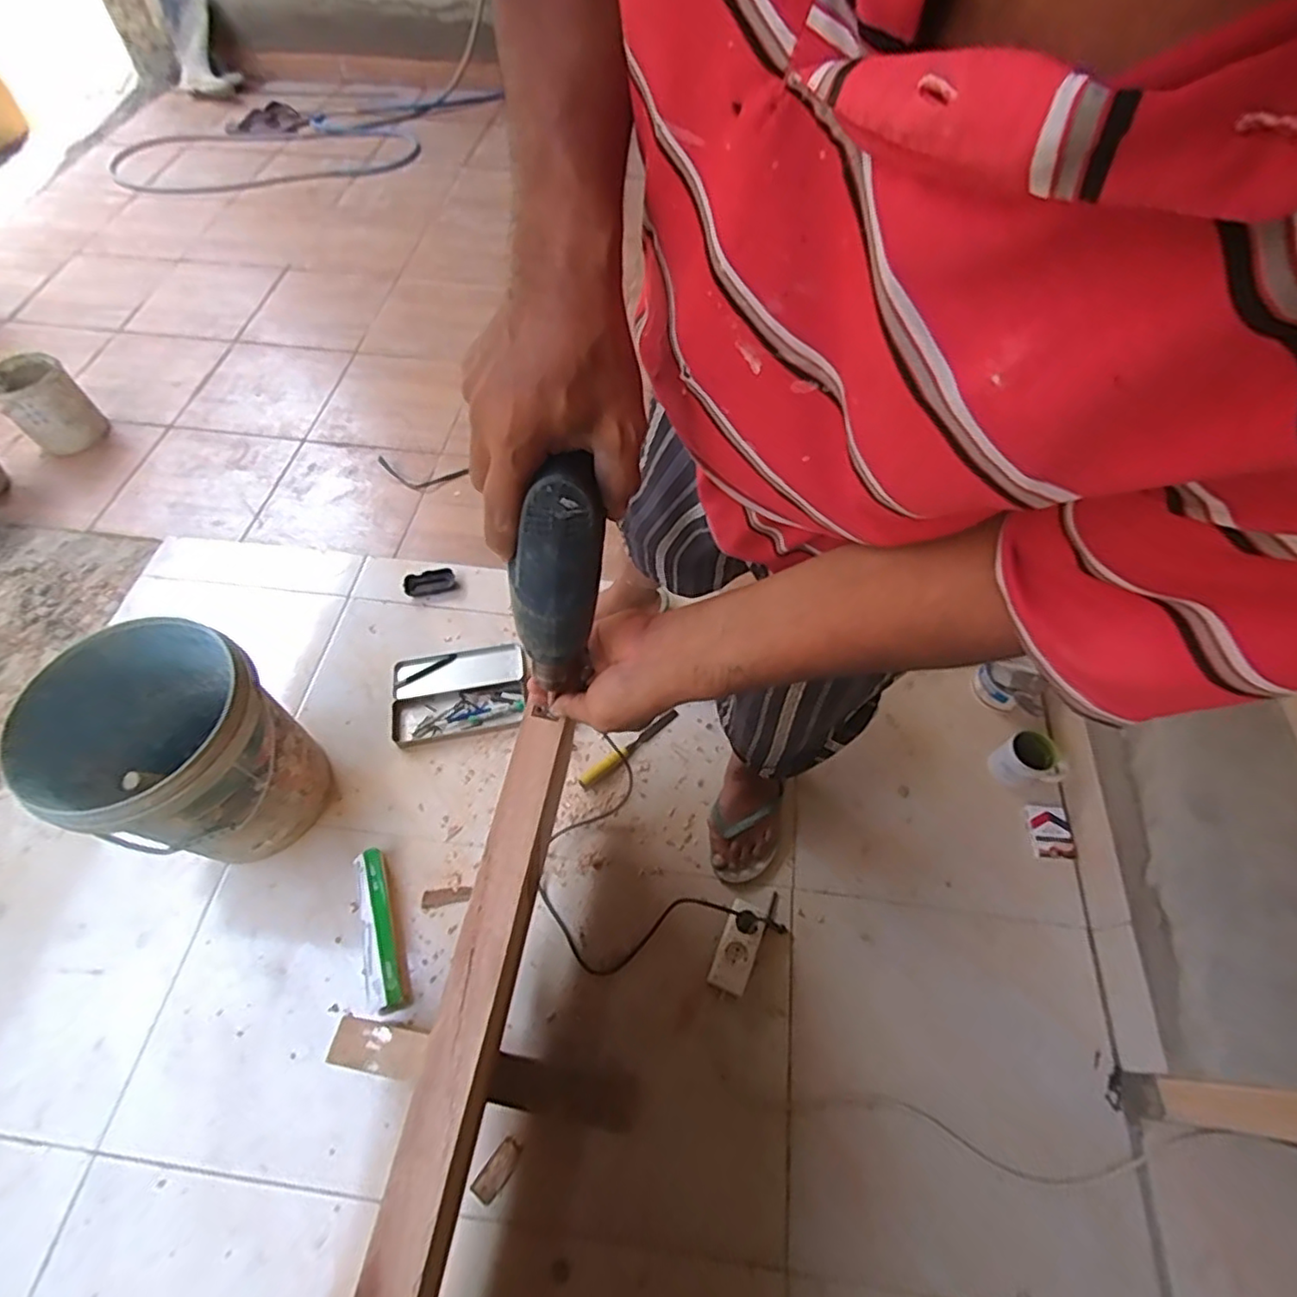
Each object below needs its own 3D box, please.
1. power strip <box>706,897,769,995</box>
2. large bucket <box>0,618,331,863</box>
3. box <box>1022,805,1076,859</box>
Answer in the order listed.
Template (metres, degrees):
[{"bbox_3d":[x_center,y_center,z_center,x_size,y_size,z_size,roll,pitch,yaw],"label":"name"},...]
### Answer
[{"bbox_3d":[0.144,0.481,1.037,0.060,0.043,0.137,21,61,13],"label":"power strip"},{"bbox_3d":[-0.718,0.171,1.020,0.292,0.325,0.285,0,59,0],"label":"large bucket"},{"bbox_3d":[0.719,0.328,1.149,0.063,0.020,0.093,0,59,1],"label":"box"}]

